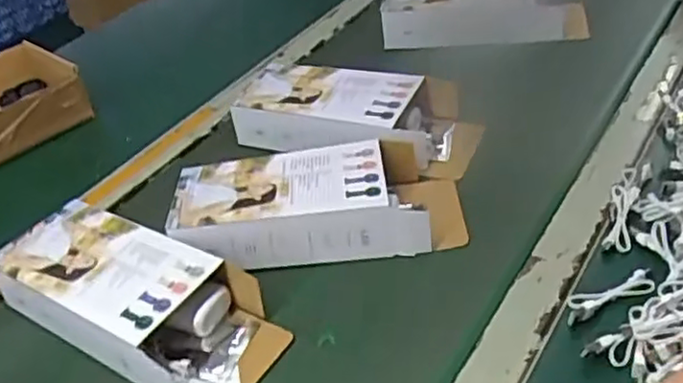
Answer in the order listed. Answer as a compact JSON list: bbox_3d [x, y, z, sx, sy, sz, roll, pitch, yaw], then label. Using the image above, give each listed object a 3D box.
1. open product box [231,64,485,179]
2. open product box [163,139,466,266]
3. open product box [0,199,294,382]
[{"bbox_3d":[0.014,-0.086,0.730,0.255,0.055,0.110,13,45,23],"label":"open product box"},{"bbox_3d":[-0.021,0.009,0.626,0.251,0.050,0.110,-6,41,2],"label":"open product box"},{"bbox_3d":[-0.166,0.091,0.569,0.254,0.065,0.107,18,47,27],"label":"open product box"}]

